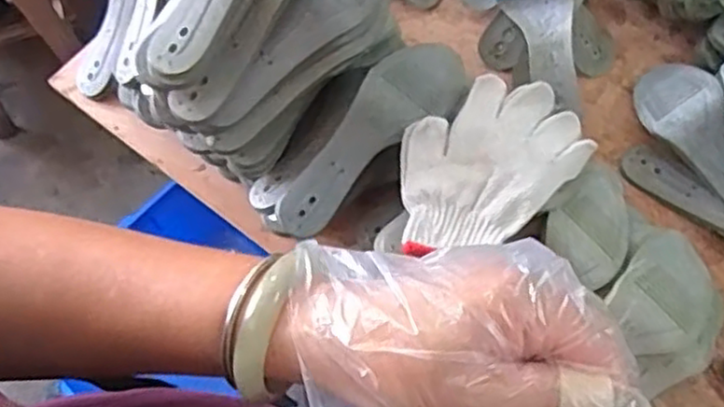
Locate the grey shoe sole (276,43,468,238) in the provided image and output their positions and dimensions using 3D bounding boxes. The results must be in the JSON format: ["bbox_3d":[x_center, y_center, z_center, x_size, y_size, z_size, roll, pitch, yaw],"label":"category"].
[{"bbox_3d":[0.015,-0.072,0.691,0.215,0.059,0.074,-46,70,5],"label":"grey shoe sole"}]

